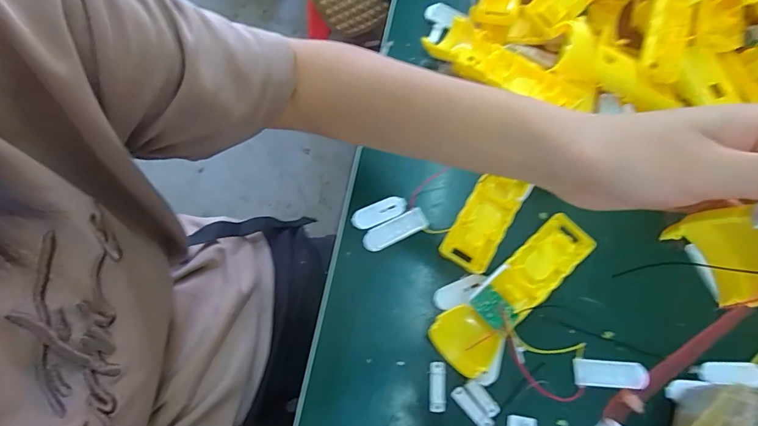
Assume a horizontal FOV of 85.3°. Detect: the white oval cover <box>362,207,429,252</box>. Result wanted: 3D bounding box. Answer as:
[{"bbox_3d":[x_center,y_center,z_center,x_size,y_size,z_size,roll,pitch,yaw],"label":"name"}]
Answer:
[{"bbox_3d":[0.015,0.016,0.380,0.061,0.006,0.022,-26,71,-10],"label":"white oval cover"}]

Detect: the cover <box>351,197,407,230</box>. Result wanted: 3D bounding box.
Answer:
[{"bbox_3d":[0.000,0.000,0.388,0.053,0.004,0.020,-23,71,-10],"label":"cover"}]

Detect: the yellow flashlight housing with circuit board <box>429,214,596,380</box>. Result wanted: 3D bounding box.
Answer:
[{"bbox_3d":[0.118,0.067,0.351,0.164,0.027,0.051,-39,74,-14],"label":"yellow flashlight housing with circuit board"}]

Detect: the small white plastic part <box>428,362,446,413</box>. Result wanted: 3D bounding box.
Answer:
[{"bbox_3d":[0.047,0.141,0.333,0.013,0.005,0.037,4,69,1],"label":"small white plastic part"}]

